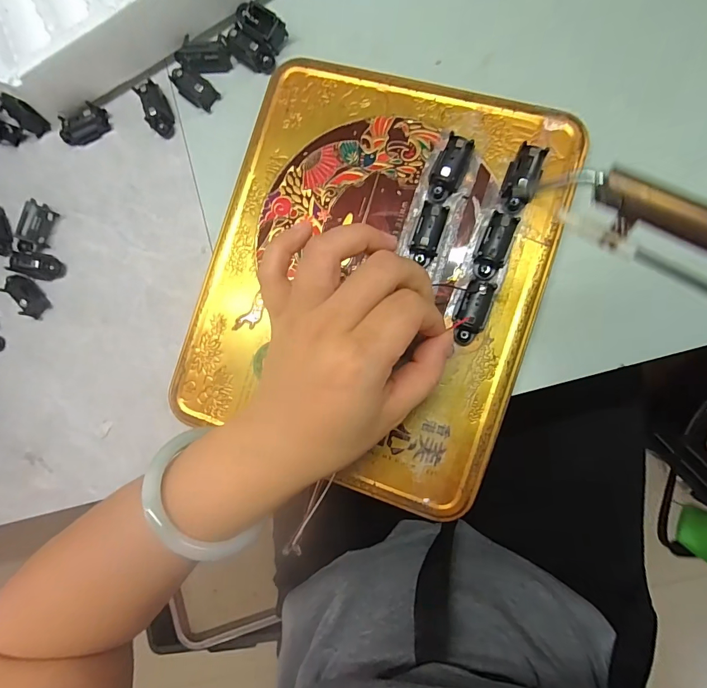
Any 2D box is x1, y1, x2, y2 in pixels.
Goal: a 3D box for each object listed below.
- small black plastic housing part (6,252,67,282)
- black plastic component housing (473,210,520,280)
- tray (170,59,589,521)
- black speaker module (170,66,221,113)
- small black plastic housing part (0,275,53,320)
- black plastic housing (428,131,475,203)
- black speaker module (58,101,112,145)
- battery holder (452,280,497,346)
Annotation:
[{"bbox_3d":[-0.221,-0.054,0.280,0.036,0.010,0.017,9,91,-4],"label":"small black plastic housing part"},{"bbox_3d":[0.077,-0.052,0.221,0.016,0.013,0.034,22,91,9],"label":"black plastic component housing"},{"bbox_3d":[0.008,-0.040,0.235,0.196,0.018,0.232,17,93,9],"label":"tray"},{"bbox_3d":[-0.109,-0.172,0.269,0.036,0.012,0.016,36,93,9],"label":"black speaker module"},{"bbox_3d":[-0.229,-0.034,0.282,0.033,0.011,0.016,45,94,8],"label":"small black plastic housing part"},{"bbox_3d":[0.053,-0.097,0.226,0.016,0.015,0.035,23,91,9],"label":"black plastic housing"},{"bbox_3d":[-0.188,-0.152,0.281,0.036,0.011,0.014,-19,85,7],"label":"black speaker module"},{"bbox_3d":[0.065,-0.017,0.220,0.018,0.014,0.035,17,93,9],"label":"battery holder"}]

